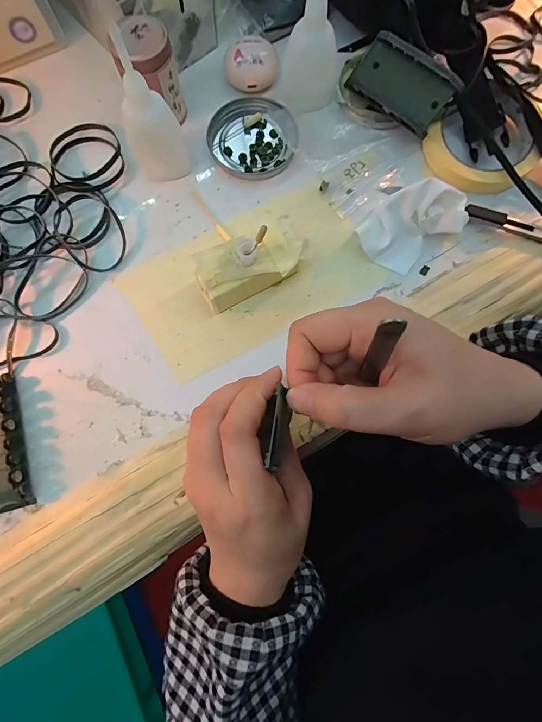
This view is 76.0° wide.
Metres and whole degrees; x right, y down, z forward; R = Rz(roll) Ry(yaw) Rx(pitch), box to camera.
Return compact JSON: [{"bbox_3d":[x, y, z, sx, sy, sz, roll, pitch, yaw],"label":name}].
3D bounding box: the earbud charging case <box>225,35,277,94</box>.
[{"bbox_3d":[-0.018,-0.269,0.315,0.046,0.018,0.042,-3,80,-1],"label":"earbud charging case"}]

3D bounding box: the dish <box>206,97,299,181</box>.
[{"bbox_3d":[-0.016,-0.201,0.311,0.080,0.009,0.075,0,80,-1],"label":"dish"}]

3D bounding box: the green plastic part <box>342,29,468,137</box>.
[{"bbox_3d":[0.108,-0.236,0.293,0.093,0.009,0.044,50,119,18],"label":"green plastic part"}]

